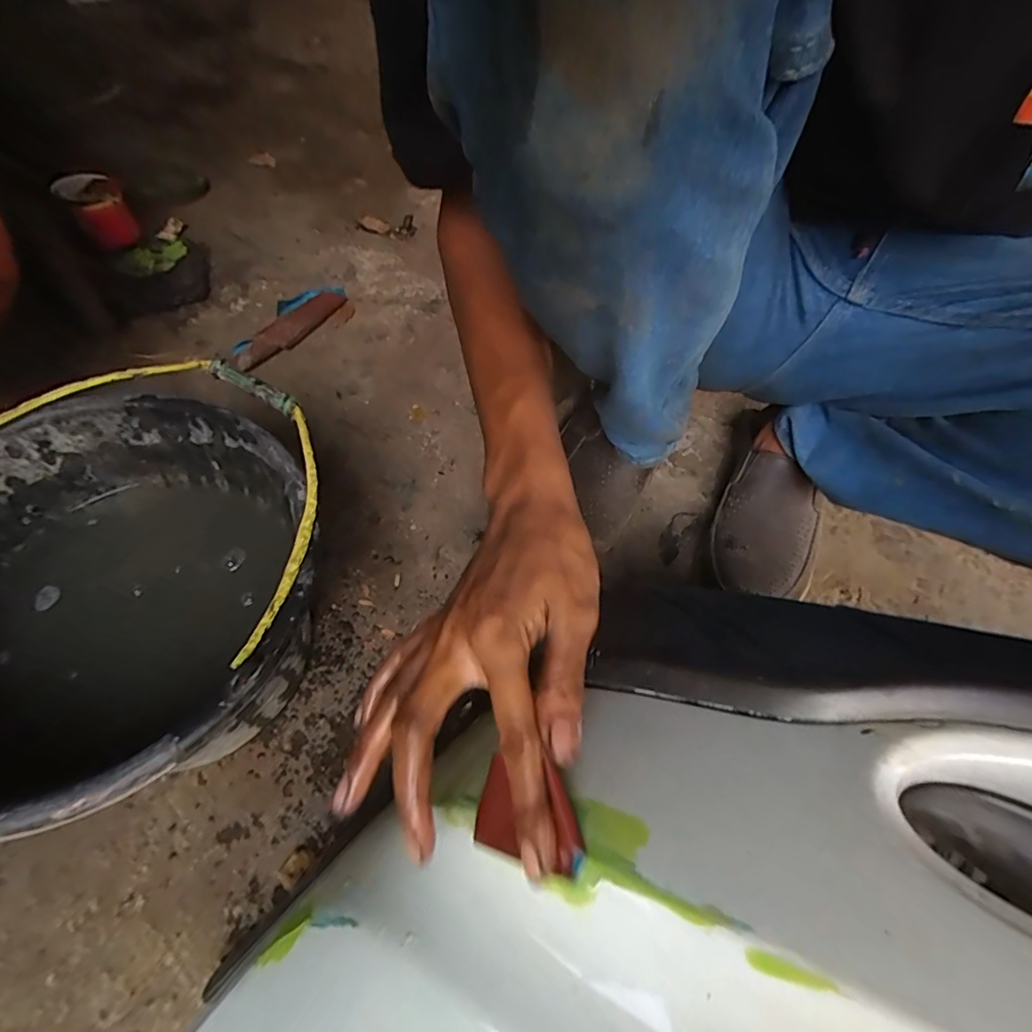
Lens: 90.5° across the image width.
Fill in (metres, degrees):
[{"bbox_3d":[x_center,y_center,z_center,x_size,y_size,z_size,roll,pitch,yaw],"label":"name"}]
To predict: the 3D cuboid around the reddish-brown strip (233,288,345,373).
[{"bbox_3d":[-0.308,-0.262,0.697,0.053,0.029,0.190,25,61,12],"label":"reddish-brown strip"}]

